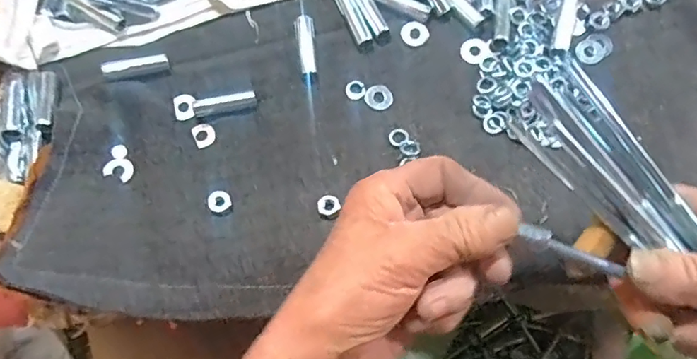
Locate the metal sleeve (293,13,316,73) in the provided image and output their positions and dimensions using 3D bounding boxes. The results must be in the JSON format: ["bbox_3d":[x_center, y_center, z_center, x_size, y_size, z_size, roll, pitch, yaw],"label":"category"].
[{"bbox_3d":[-0.030,-0.095,0.364,0.013,0.007,0.044,-6,71,0],"label":"metal sleeve"}]

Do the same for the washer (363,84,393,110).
[{"bbox_3d":[0.021,-0.057,0.357,0.018,0.004,0.019,-1,71,2],"label":"washer"}]

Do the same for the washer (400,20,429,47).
[{"bbox_3d":[0.048,-0.104,0.373,0.020,0.005,0.017,9,71,5],"label":"washer"}]

